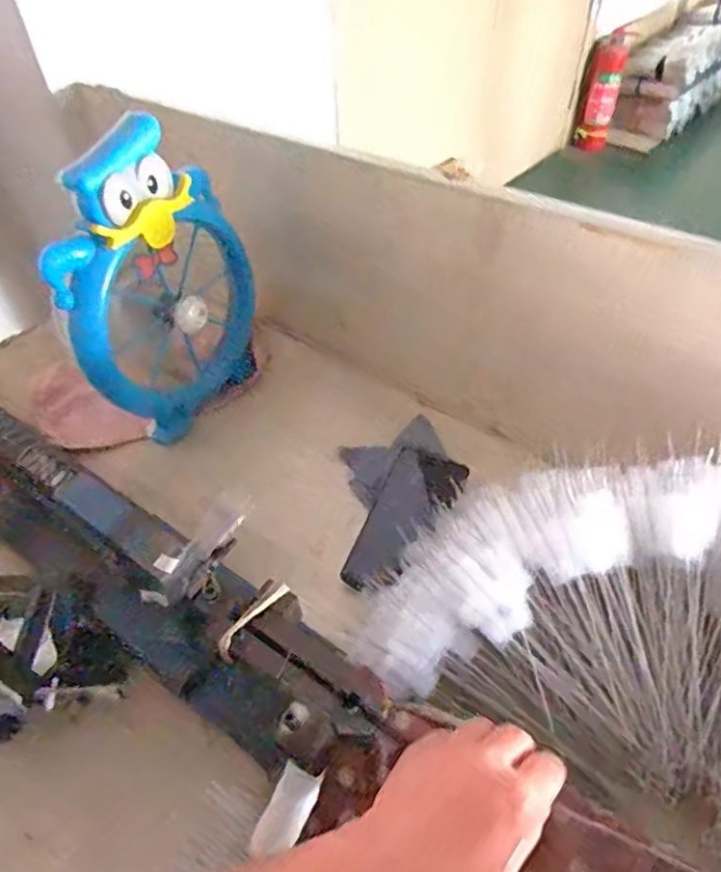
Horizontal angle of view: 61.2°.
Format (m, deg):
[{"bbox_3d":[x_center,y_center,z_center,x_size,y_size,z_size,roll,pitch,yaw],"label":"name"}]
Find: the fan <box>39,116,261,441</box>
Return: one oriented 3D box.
[{"bbox_3d":[-0.213,-0.156,0.651,0.083,0.293,0.222,34,58,28],"label":"fan"}]

